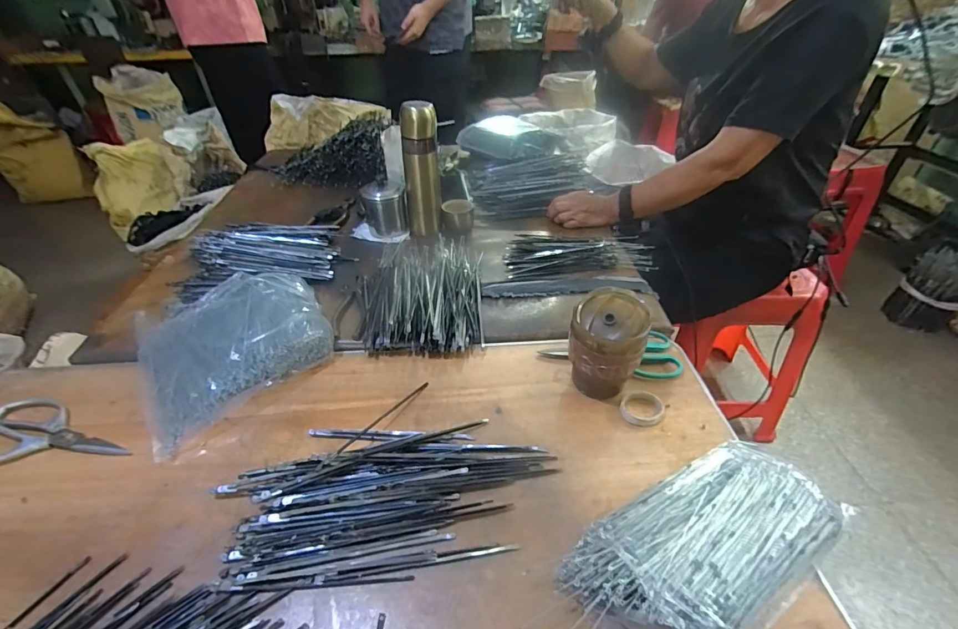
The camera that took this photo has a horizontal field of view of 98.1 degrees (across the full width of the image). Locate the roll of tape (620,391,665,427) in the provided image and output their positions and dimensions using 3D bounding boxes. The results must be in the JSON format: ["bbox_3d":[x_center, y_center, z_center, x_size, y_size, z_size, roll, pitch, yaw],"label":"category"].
[{"bbox_3d":[0.194,0.110,0.493,0.046,0.009,0.051,24,46,27],"label":"roll of tape"}]

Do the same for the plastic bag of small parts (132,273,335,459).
[{"bbox_3d":[-0.330,0.031,0.564,0.234,0.060,0.236,-26,45,-27],"label":"plastic bag of small parts"}]

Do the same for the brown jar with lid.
[{"bbox_3d":[0.151,0.038,0.496,0.081,0.108,0.090,13,41,16],"label":"brown jar with lid"}]

